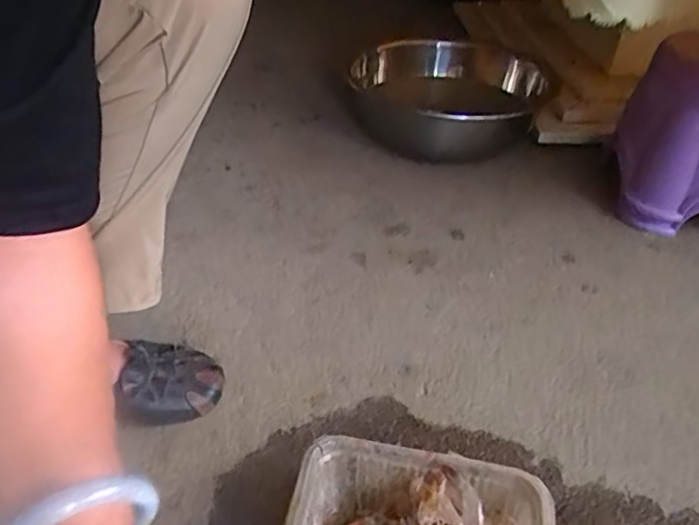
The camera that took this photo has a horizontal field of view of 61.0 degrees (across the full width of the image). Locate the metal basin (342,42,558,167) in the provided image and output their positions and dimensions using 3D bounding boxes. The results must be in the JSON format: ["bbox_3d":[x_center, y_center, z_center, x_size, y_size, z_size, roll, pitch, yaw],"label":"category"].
[{"bbox_3d":[0.183,-0.299,1.075,0.285,0.135,0.285,21,42,22],"label":"metal basin"}]

